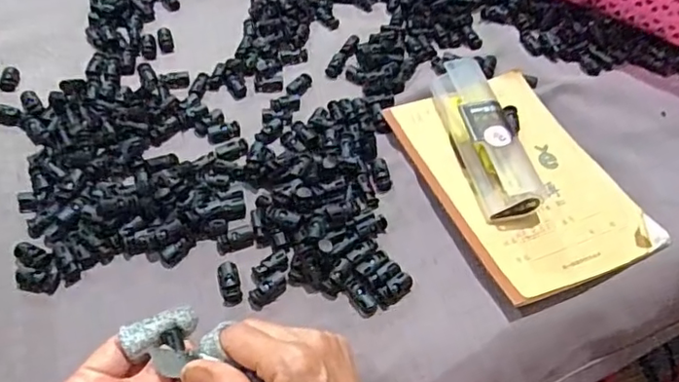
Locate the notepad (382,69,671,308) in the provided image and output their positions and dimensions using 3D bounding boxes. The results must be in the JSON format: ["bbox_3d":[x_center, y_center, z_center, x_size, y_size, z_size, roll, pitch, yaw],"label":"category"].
[{"bbox_3d":[0.146,-0.015,0.474,0.143,0.017,0.209,-18,57,-15],"label":"notepad"}]

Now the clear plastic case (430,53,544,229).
[{"bbox_3d":[0.120,-0.048,0.477,0.042,0.033,0.153,-6,53,-11],"label":"clear plastic case"}]

